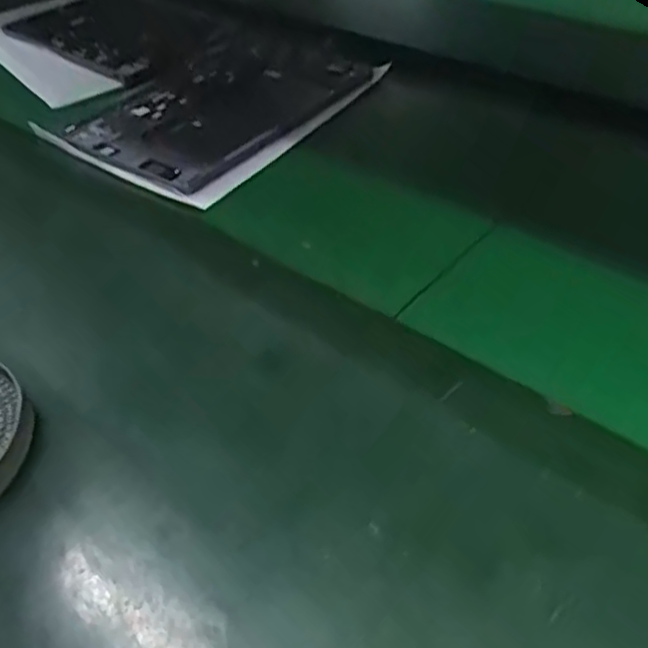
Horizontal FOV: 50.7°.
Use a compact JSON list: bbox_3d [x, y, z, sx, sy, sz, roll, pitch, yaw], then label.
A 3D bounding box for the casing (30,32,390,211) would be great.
[{"bbox_3d":[-0.077,-0.207,0.614,0.192,0.014,0.278,24,52,27],"label":"casing"}]

